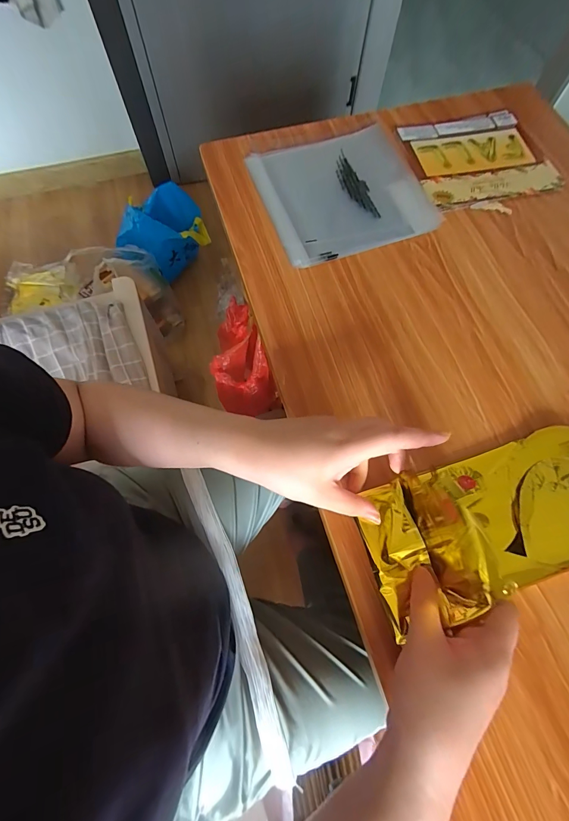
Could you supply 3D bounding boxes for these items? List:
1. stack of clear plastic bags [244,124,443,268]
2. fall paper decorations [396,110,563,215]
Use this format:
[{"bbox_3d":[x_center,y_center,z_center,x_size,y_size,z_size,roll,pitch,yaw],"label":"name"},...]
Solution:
[{"bbox_3d":[0.077,-0.294,0.459,0.207,0.012,0.196,-19,72,-6],"label":"stack of clear plastic bags"},{"bbox_3d":[0.276,-0.354,0.484,0.182,0.008,0.168,-12,71,-4],"label":"fall paper decorations"}]

